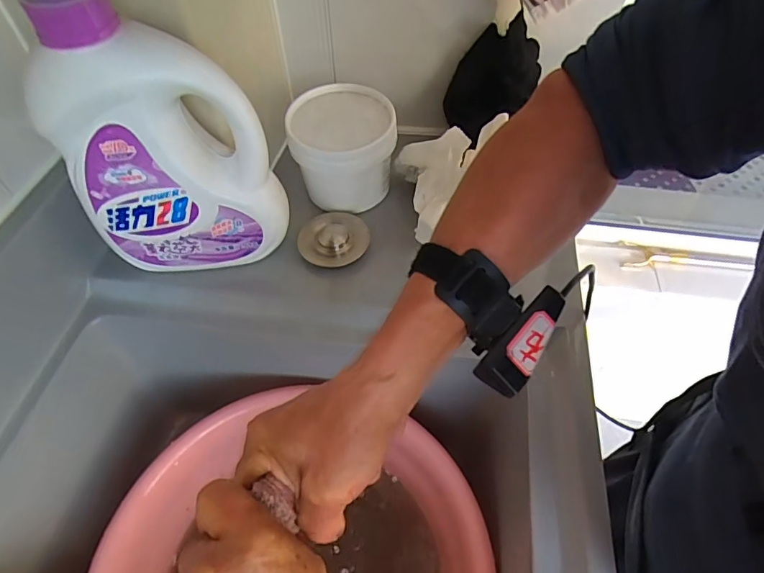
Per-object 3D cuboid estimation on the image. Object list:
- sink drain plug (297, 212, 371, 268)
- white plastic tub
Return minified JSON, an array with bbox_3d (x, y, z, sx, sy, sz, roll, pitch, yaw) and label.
[{"bbox_3d":[-0.057,-0.059,0.561,0.081,0.016,0.074,0,53,0],"label":"sink drain plug"},{"bbox_3d":[-0.049,-0.171,0.583,0.118,0.096,0.119,-9,53,-7],"label":"white plastic tub"}]

